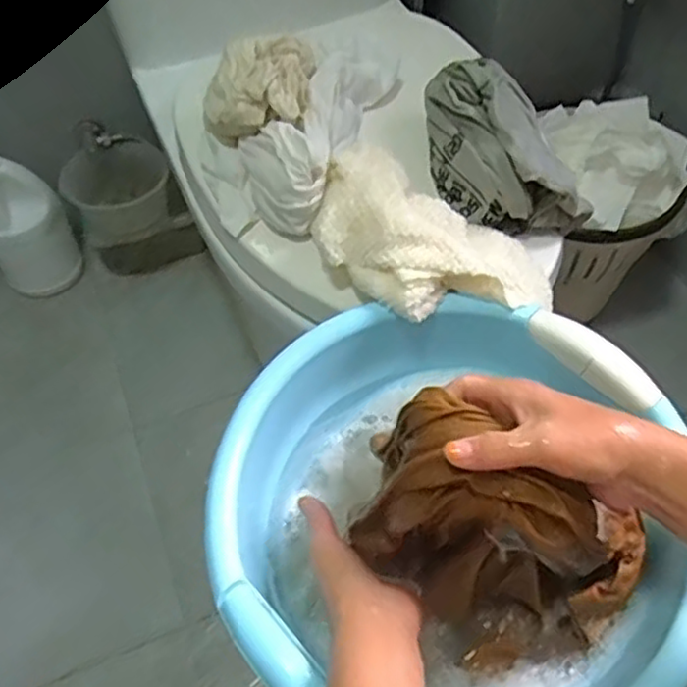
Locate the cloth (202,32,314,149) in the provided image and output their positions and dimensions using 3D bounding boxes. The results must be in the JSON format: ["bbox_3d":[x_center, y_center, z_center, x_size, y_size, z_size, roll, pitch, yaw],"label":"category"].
[{"bbox_3d":[-0.080,-0.244,0.661,0.092,0.063,0.104,6,54,8],"label":"cloth"}]

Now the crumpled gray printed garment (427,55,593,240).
[{"bbox_3d":[0.136,-0.179,0.640,0.102,0.082,0.179,-23,56,-13],"label":"crumpled gray printed garment"}]

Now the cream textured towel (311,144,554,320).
[{"bbox_3d":[0.067,-0.082,0.587,0.200,0.073,0.122,28,60,22],"label":"cream textured towel"}]

